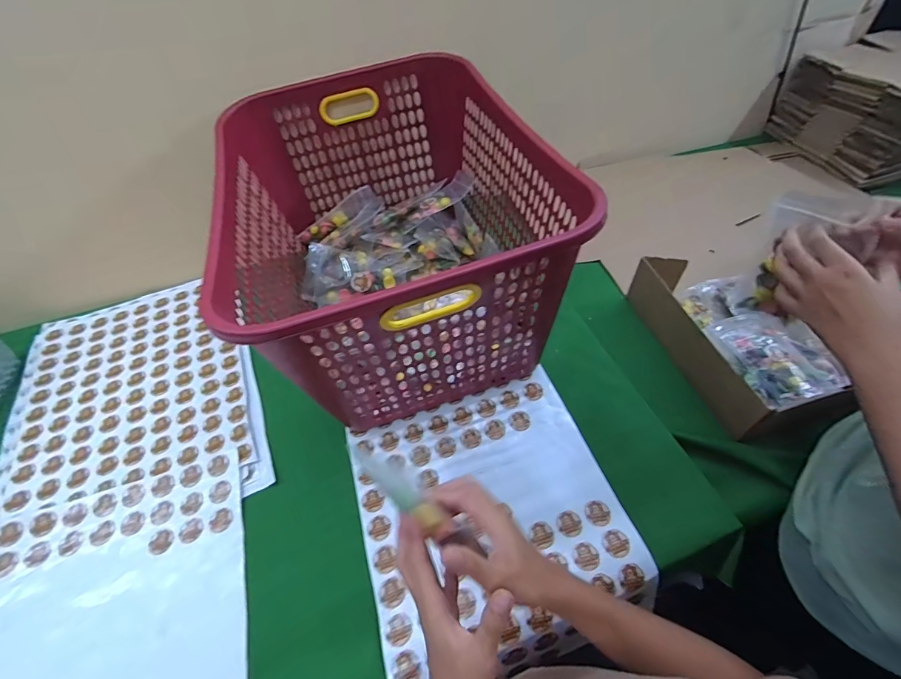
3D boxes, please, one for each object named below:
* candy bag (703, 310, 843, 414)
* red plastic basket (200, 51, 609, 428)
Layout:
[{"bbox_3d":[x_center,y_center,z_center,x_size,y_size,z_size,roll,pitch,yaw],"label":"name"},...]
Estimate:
[{"bbox_3d":[0.485,0.023,0.633,0.097,0.034,0.160,-15,52,-8],"label":"candy bag"},{"bbox_3d":[-0.094,-0.164,0.655,0.406,0.287,0.527,-16,52,-8],"label":"red plastic basket"}]

